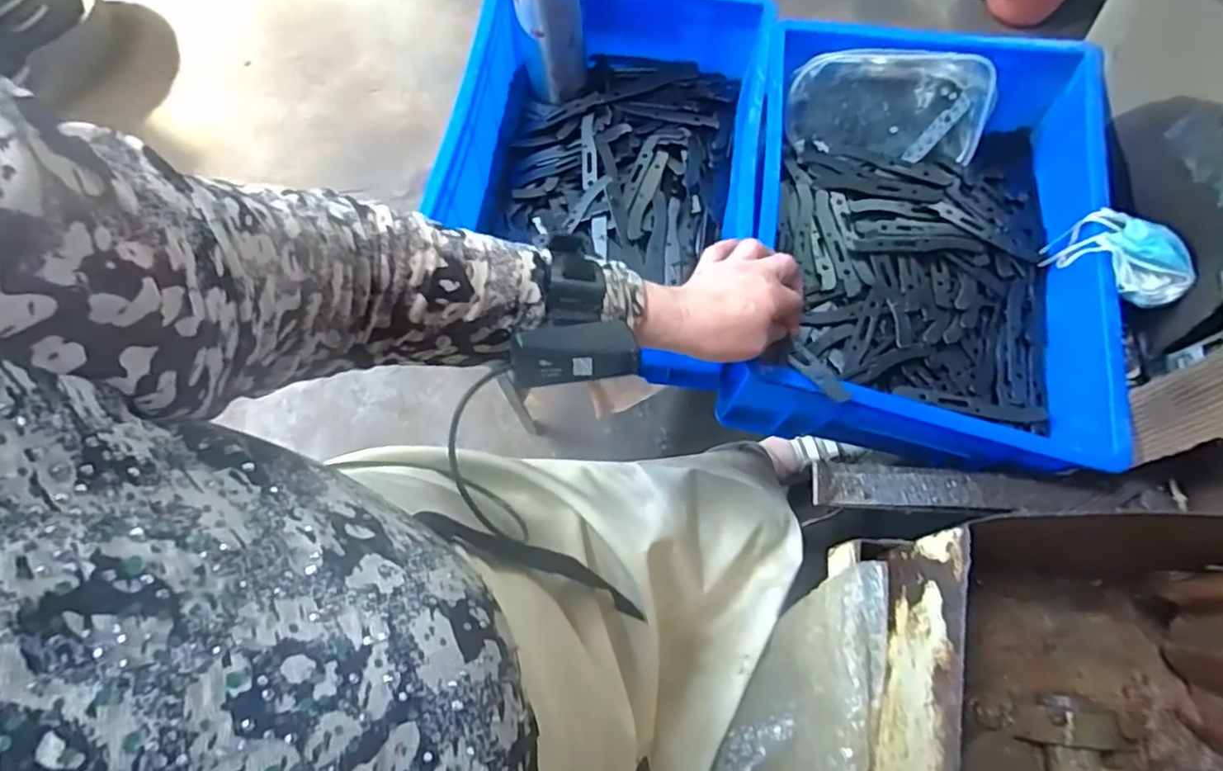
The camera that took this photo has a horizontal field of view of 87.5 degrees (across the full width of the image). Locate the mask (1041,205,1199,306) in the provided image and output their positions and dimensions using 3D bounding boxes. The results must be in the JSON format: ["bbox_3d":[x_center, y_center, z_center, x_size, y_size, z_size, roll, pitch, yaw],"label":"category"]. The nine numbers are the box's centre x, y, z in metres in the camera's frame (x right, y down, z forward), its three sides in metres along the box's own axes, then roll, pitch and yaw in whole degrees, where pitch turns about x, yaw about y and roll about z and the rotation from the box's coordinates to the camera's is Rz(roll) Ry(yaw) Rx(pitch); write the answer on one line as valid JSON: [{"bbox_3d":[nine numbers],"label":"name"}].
[{"bbox_3d":[0.426,-0.100,0.543,0.045,0.079,0.093,-39,76,-9],"label":"mask"}]

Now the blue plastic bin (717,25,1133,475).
[{"bbox_3d":[0.286,-0.146,0.596,0.308,0.110,0.415,10,74,5],"label":"blue plastic bin"}]

